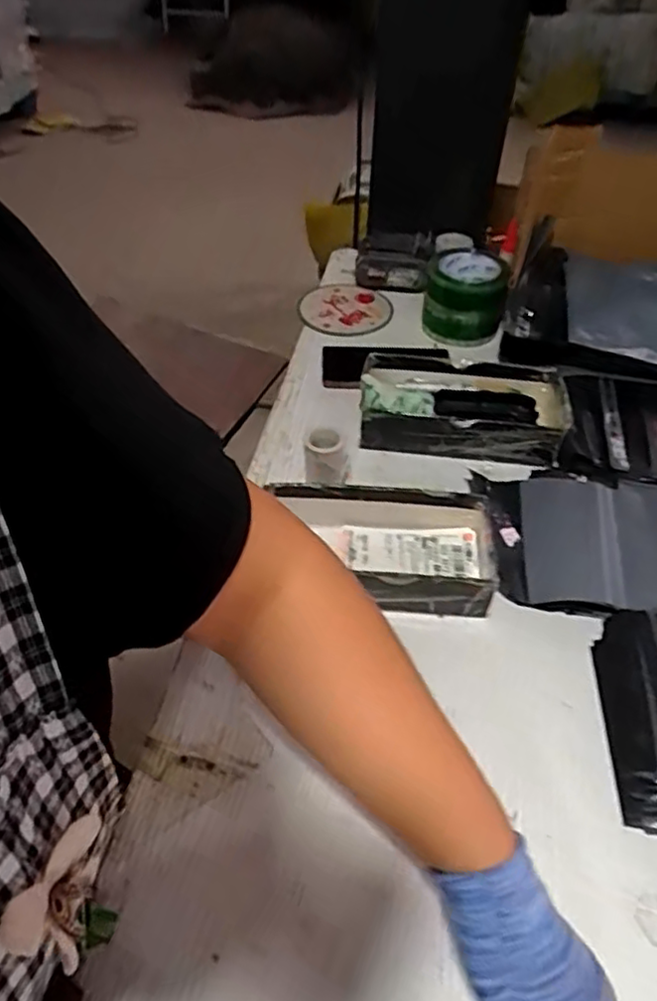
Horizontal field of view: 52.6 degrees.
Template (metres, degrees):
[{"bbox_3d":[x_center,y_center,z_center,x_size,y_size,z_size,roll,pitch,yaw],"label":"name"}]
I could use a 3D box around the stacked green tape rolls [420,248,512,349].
[{"bbox_3d":[0.182,-0.275,0.898,0.104,0.082,0.105,9,48,6],"label":"stacked green tape rolls"}]

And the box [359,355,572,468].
[{"bbox_3d":[0.150,-0.106,0.753,0.226,0.049,0.123,9,48,7],"label":"box"}]

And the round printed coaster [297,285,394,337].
[{"bbox_3d":[0.018,-0.272,0.951,0.137,0.014,0.121,18,50,23],"label":"round printed coaster"}]

